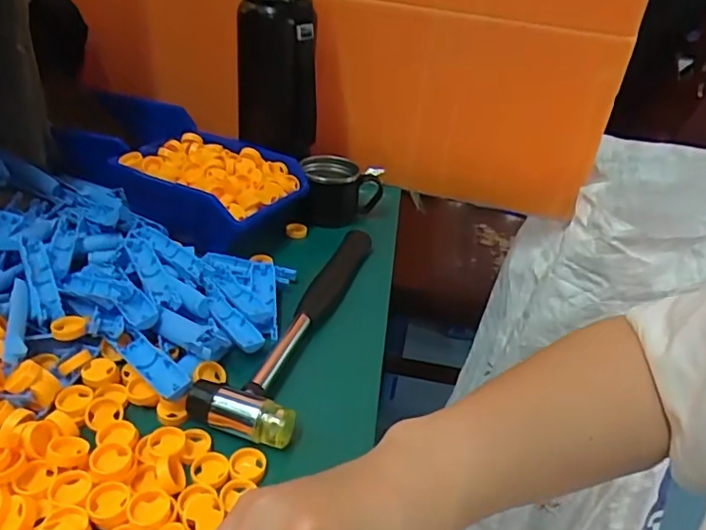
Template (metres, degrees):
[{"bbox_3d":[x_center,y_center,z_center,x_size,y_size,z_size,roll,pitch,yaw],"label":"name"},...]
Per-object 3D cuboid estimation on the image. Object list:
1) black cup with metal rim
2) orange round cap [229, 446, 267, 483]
[{"bbox_3d":[-0.012,-0.071,0.548,0.079,0.055,0.064,-1,33,-11],"label":"black cup with metal rim"},{"bbox_3d":[-0.057,0.108,0.297,0.019,0.004,0.020,4,32,-3],"label":"orange round cap"}]

